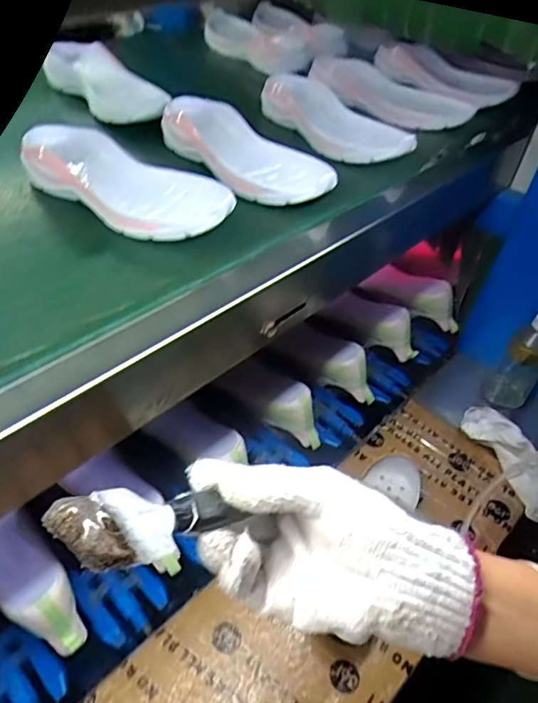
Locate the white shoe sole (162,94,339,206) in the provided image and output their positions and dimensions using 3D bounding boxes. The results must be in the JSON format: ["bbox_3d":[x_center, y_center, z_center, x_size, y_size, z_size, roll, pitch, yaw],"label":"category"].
[{"bbox_3d":[-0.033,-0.219,0.573,0.071,0.057,0.236,-28,54,-27],"label":"white shoe sole"}]

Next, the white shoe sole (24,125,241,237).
[{"bbox_3d":[-0.145,-0.170,0.516,0.236,0.055,0.083,30,51,23],"label":"white shoe sole"}]

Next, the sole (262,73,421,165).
[{"bbox_3d":[0.080,-0.289,0.633,0.079,0.044,0.240,-23,51,-26],"label":"sole"}]

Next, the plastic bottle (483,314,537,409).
[{"bbox_3d":[0.393,0.020,0.787,0.065,0.197,0.062,27,50,21],"label":"plastic bottle"}]

